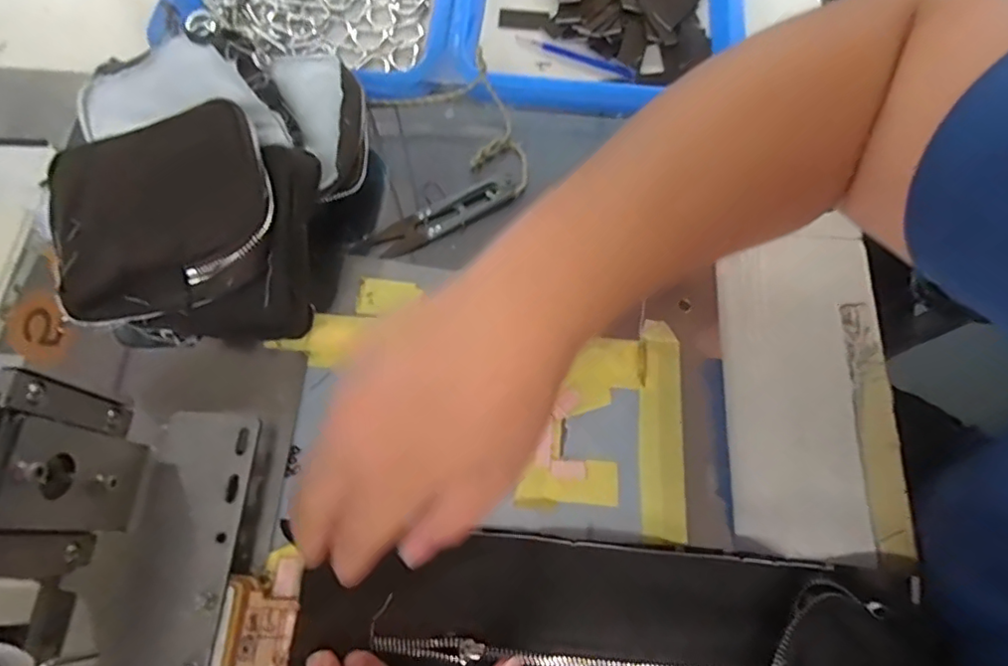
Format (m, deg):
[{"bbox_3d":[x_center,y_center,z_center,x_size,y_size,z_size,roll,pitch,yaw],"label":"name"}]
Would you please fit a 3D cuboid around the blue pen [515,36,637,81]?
[{"bbox_3d":[0.058,-0.222,0.453,0.100,0.007,0.011,26,71,8],"label":"blue pen"}]

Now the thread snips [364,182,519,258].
[{"bbox_3d":[-0.040,-0.078,0.379,0.100,0.005,0.024,-27,72,-10],"label":"thread snips"}]

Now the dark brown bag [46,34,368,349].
[{"bbox_3d":[-0.184,-0.093,0.354,0.180,0.067,0.191,6,69,1],"label":"dark brown bag"}]

